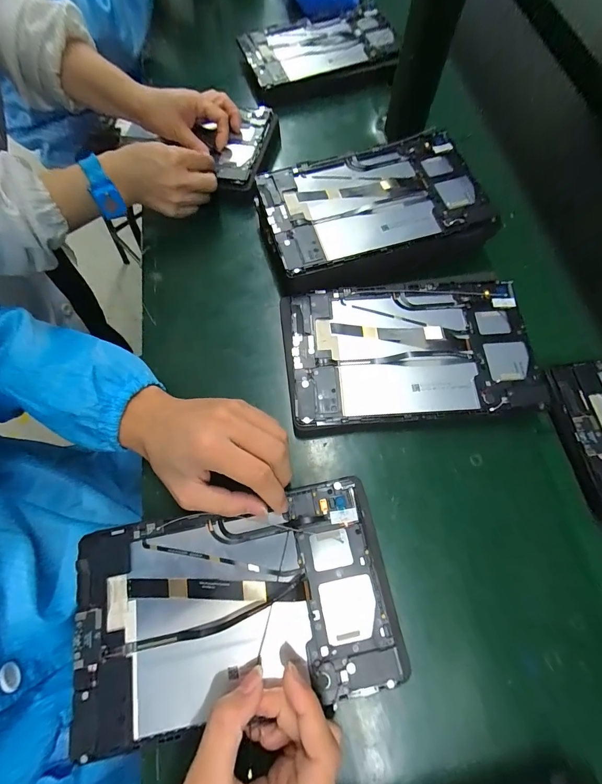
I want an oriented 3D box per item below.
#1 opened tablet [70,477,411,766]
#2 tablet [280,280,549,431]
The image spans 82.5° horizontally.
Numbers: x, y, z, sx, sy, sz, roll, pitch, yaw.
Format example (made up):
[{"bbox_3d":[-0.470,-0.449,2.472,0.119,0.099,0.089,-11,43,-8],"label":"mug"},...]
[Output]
[{"bbox_3d":[-0.053,0.167,0.272,0.245,0.014,0.148,-11,68,-3],"label":"opened tablet"},{"bbox_3d":[0.108,-0.044,0.348,0.242,0.011,0.152,-4,70,0],"label":"tablet"}]

